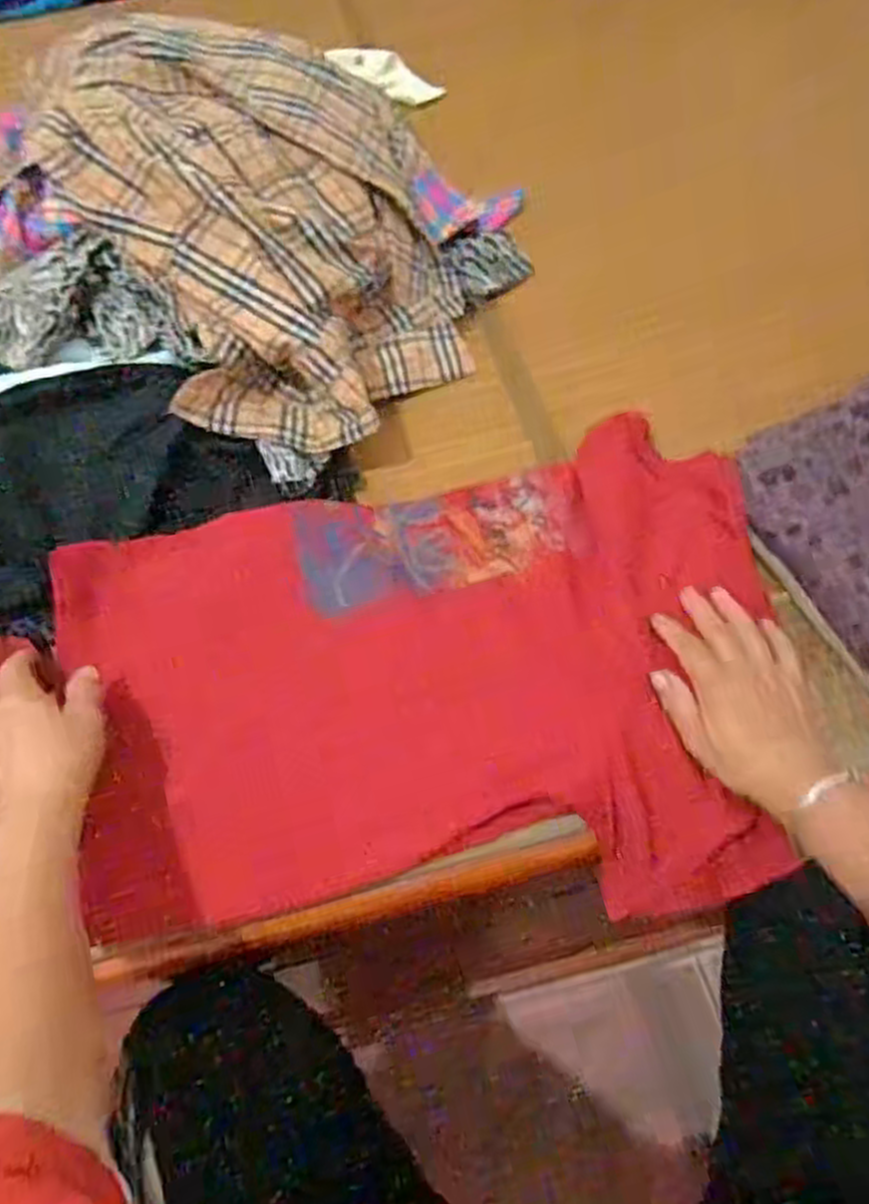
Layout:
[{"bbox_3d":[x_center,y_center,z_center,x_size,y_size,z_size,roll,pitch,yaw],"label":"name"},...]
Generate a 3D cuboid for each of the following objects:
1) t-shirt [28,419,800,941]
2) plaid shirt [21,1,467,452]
[{"bbox_3d":[-0.001,0.059,0.578,0.512,0.080,0.352,-9,77,-3],"label":"t-shirt"},{"bbox_3d":[-0.138,-0.318,0.698,0.305,0.199,0.392,-20,56,-9],"label":"plaid shirt"}]

